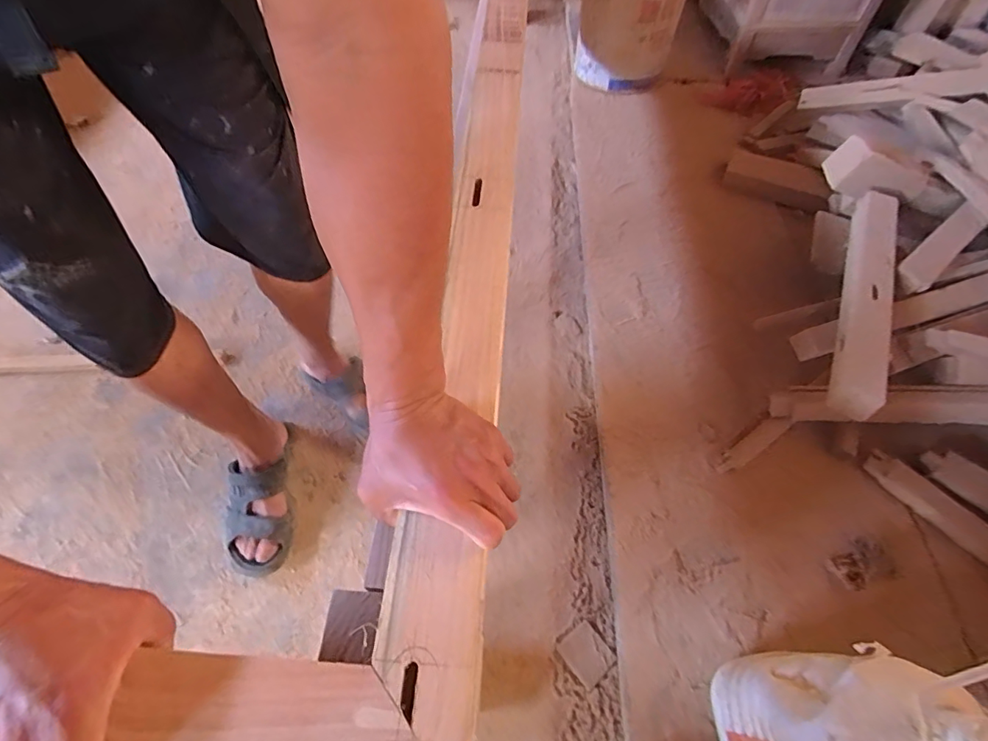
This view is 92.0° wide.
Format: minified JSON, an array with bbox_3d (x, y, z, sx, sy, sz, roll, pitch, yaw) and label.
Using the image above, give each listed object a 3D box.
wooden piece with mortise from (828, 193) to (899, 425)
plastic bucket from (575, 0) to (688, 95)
[{"bbox_3d":[0.612,-0.126,0.789,0.059,0.078,0.489,24,60,13],"label":"wooden piece with mortise"},{"bbox_3d":[0.421,-1.110,1.437,0.308,0.379,0.277,13,58,7],"label":"plastic bucket"}]

